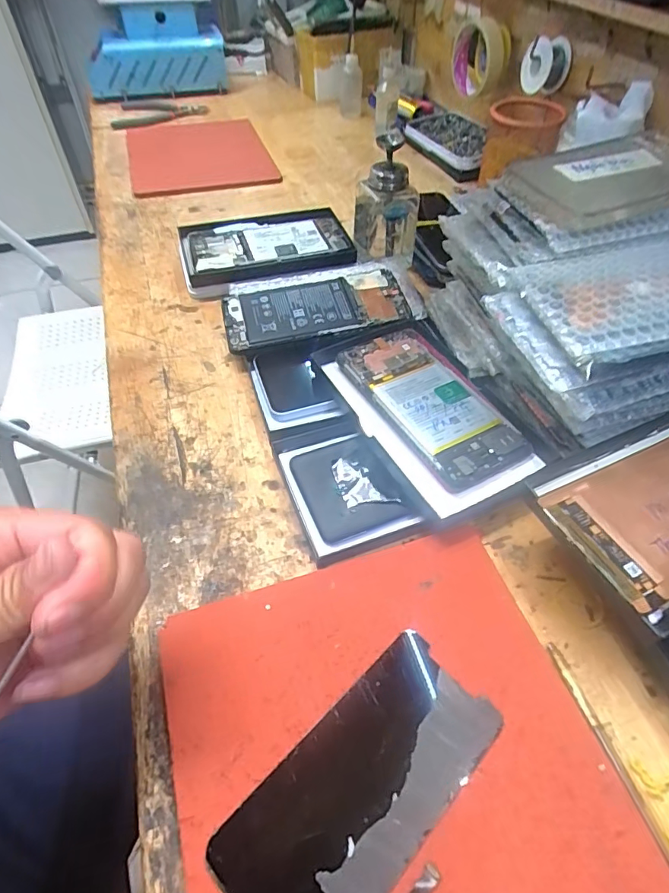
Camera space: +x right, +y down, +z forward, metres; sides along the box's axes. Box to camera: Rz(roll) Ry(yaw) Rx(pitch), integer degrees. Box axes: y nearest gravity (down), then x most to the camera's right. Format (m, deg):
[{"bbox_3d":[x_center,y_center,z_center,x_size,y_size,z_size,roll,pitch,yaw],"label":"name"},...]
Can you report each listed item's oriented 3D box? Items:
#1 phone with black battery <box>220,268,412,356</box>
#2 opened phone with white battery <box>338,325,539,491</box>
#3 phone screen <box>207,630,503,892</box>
[{"bbox_3d":[-0.016,-0.124,0.436,0.163,0.011,0.074,-12,66,-7],"label":"phone with black battery"},{"bbox_3d":[0.072,-0.034,0.362,0.074,0.008,0.153,-26,58,-19],"label":"opened phone with white battery"},{"bbox_3d":[0.017,0.163,0.227,0.138,0.005,0.076,-37,60,-26],"label":"phone screen"}]

